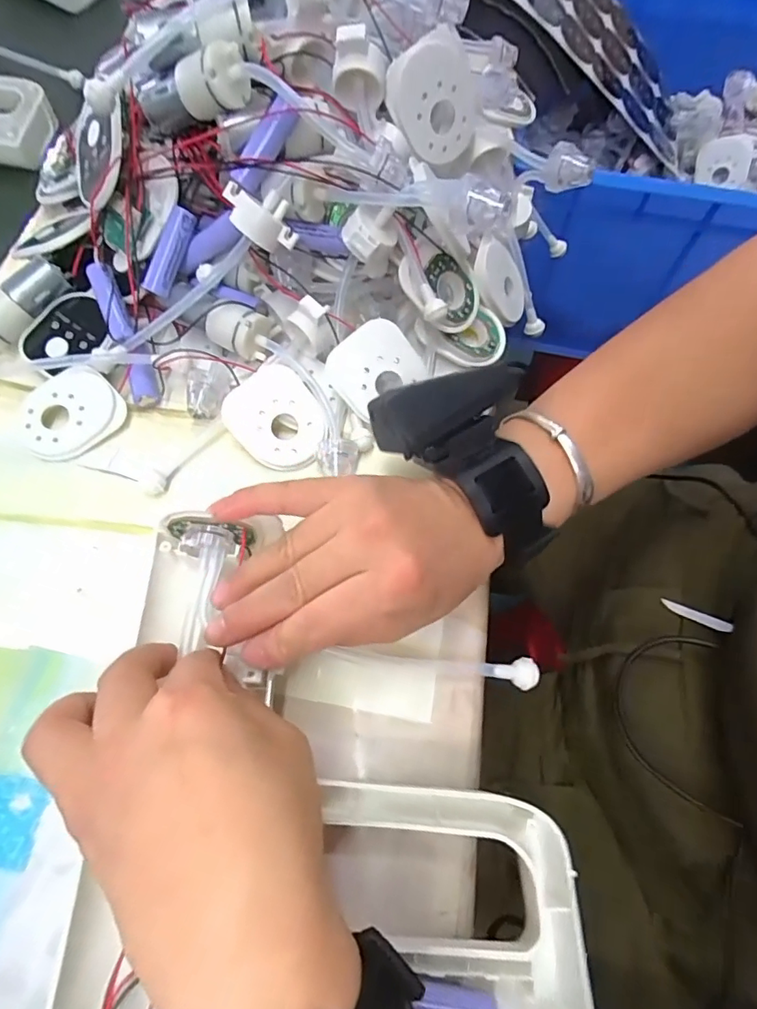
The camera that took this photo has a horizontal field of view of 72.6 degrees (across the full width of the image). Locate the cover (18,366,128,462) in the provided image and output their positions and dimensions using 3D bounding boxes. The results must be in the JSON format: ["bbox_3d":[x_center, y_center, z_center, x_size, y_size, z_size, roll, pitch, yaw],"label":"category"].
[{"bbox_3d":[-0.178,-0.052,0.293,0.045,0.015,0.055,36,70,16],"label":"cover"}]

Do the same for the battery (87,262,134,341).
[{"bbox_3d":[-0.158,-0.118,0.306,0.014,0.014,0.049,-23,85,-11],"label":"battery"}]

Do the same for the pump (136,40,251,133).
[{"bbox_3d":[-0.098,-0.214,0.268,0.064,0.025,0.022,2,63,25],"label":"pump"}]

